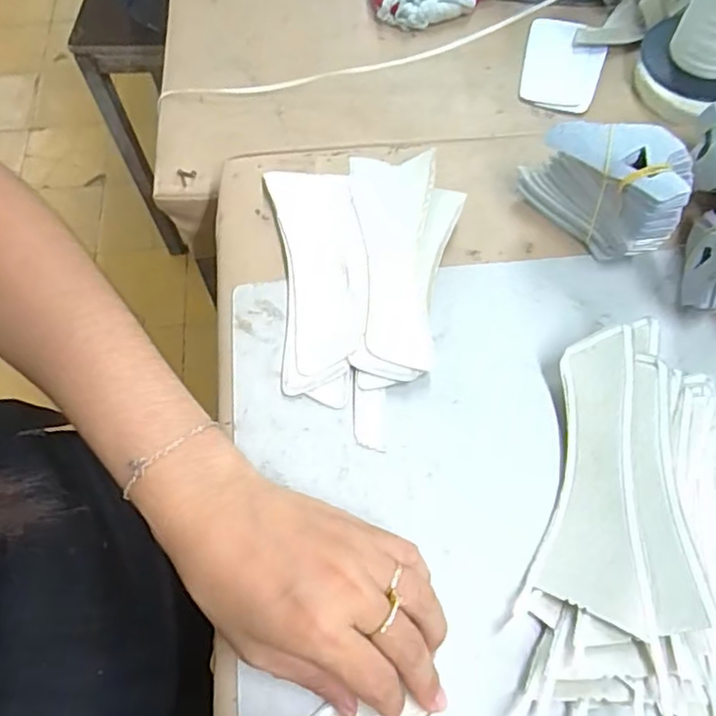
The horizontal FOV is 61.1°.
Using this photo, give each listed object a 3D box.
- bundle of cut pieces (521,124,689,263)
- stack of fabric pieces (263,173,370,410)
[{"bbox_3d":[0.153,-0.108,0.384,0.099,0.075,0.044,34,69,16],"label":"bundle of cut pieces"},{"bbox_3d":[-0.024,-0.053,0.391,0.057,0.011,0.170,-6,64,-2],"label":"stack of fabric pieces"}]

